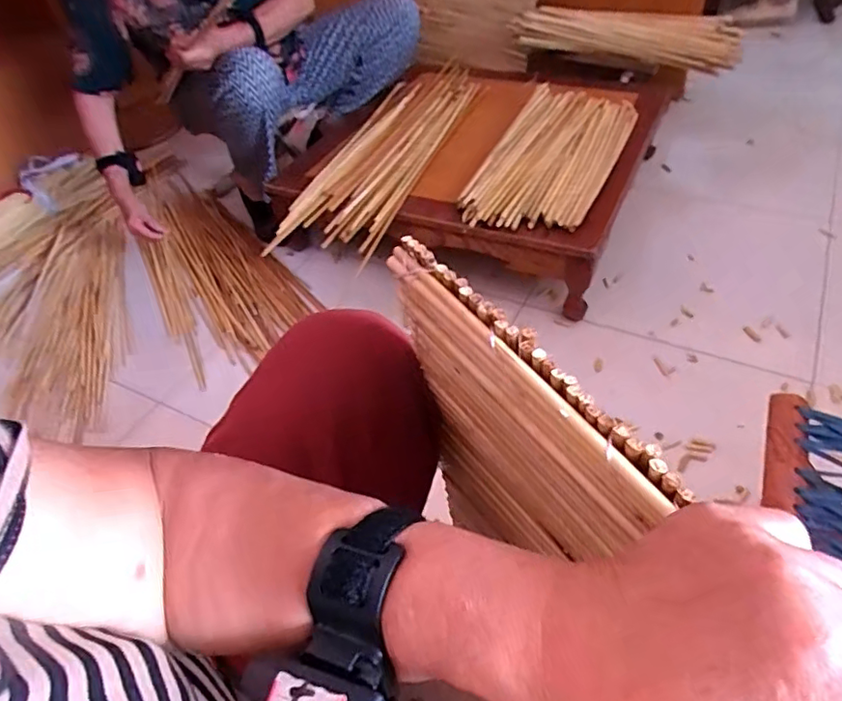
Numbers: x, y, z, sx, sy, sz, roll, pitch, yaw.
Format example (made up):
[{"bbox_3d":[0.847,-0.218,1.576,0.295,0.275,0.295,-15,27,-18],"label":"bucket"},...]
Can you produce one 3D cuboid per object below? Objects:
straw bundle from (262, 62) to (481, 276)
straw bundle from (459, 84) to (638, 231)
[{"bbox_3d":[-0.064,-0.462,1.283,0.233,0.059,0.777,13,50,17],"label":"straw bundle"},{"bbox_3d":[0.274,-0.405,1.140,0.235,0.029,0.529,15,50,20],"label":"straw bundle"}]

